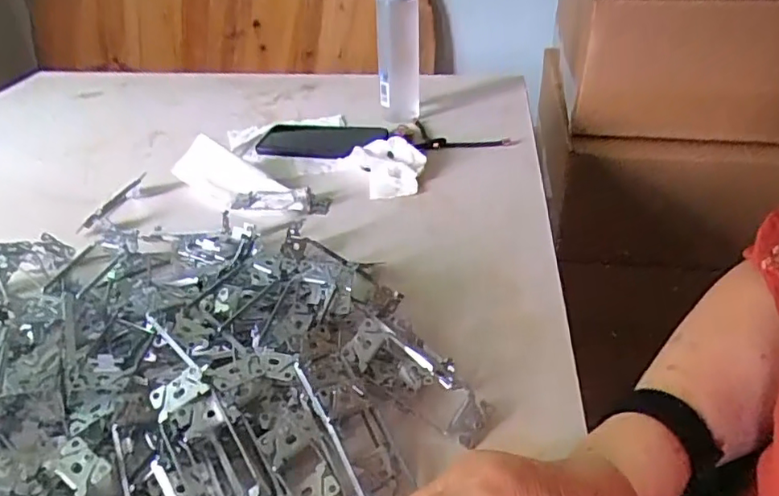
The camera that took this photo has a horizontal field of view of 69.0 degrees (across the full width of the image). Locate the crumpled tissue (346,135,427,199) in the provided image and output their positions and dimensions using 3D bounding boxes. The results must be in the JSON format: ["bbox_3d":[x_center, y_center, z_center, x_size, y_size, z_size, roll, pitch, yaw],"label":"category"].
[{"bbox_3d":[0.005,-0.097,0.675,0.081,0.036,0.088,-13,36,-15],"label":"crumpled tissue"}]

